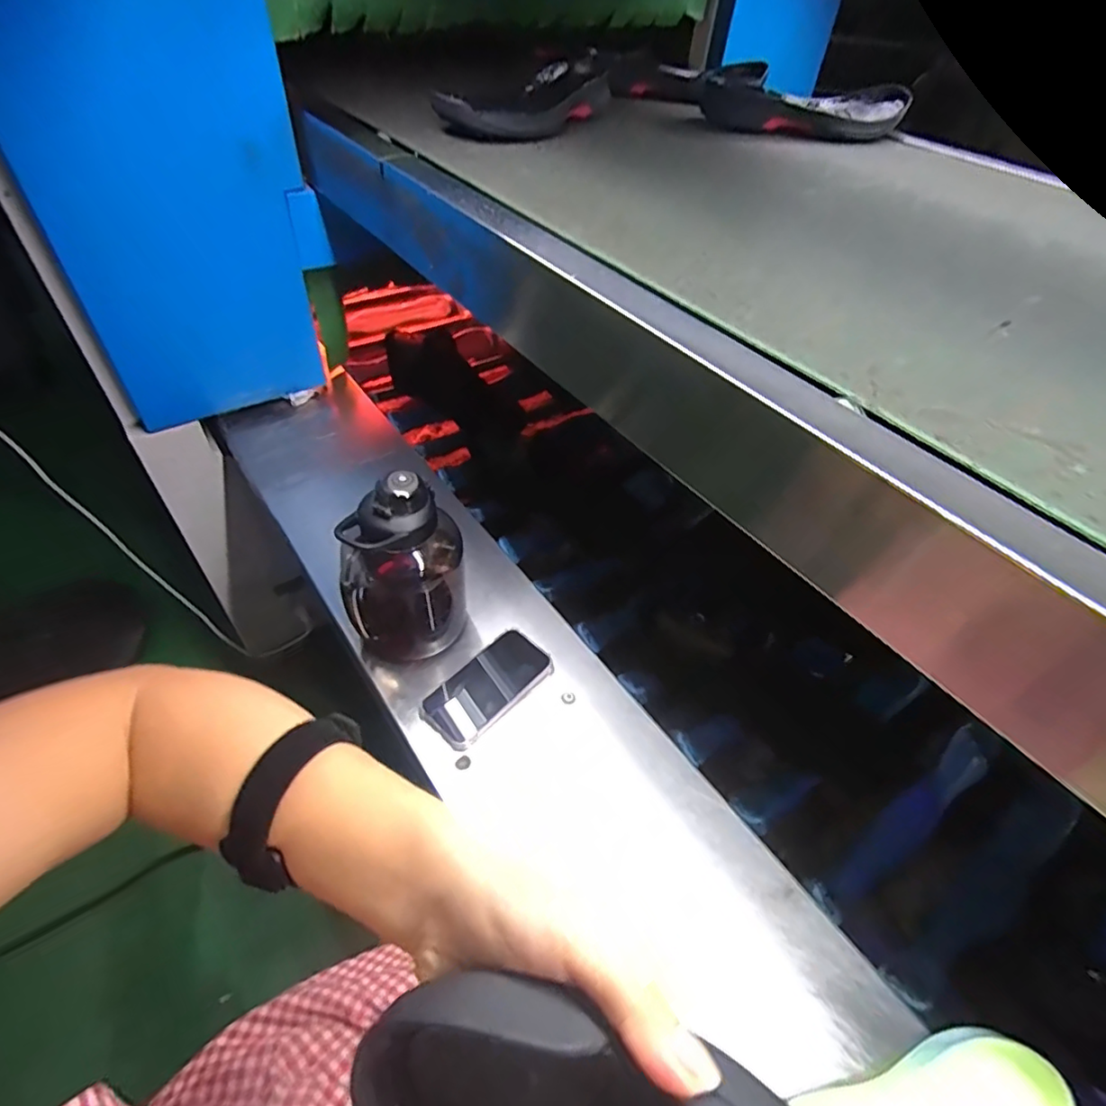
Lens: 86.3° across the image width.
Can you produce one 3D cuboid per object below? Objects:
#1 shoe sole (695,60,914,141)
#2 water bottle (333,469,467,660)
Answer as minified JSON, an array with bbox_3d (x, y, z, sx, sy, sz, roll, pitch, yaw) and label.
[{"bbox_3d":[0.392,-0.675,0.887,0.323,0.059,0.134,-3,48,-8],"label":"shoe sole"},{"bbox_3d":[-0.164,0.025,0.656,0.117,0.229,0.096,5,48,0],"label":"water bottle"}]

